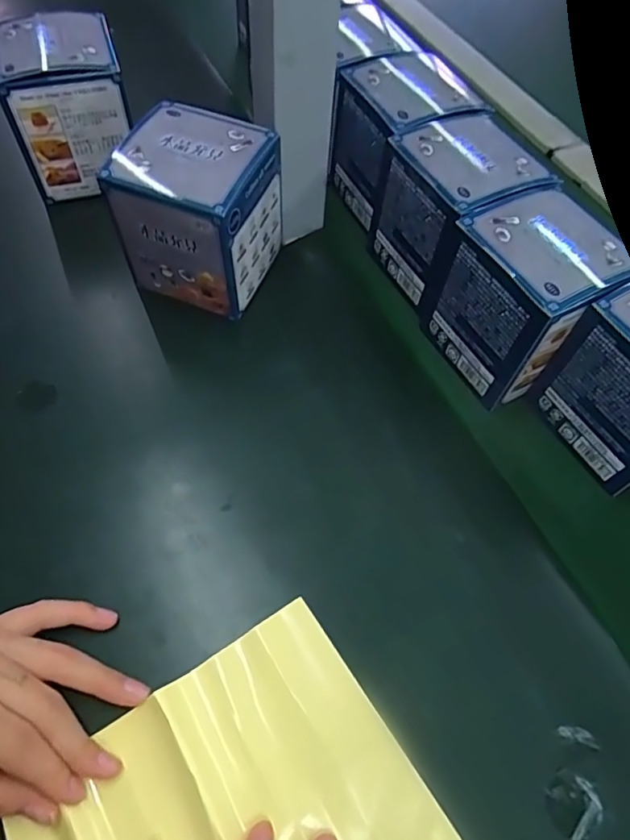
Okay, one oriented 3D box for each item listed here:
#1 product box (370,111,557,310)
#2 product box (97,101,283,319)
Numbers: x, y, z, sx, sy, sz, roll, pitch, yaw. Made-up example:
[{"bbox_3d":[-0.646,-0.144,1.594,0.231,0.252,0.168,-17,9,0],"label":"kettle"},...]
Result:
[{"bbox_3d":[0.095,-0.140,0.367,0.074,0.086,0.080,-20,61,-17],"label":"product box"},{"bbox_3d":[-0.077,-0.133,0.354,0.088,0.095,0.080,20,58,8],"label":"product box"}]

